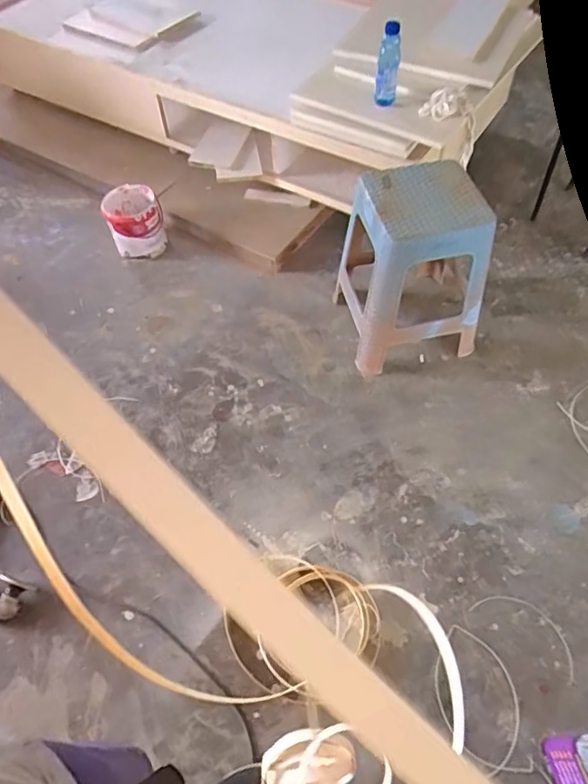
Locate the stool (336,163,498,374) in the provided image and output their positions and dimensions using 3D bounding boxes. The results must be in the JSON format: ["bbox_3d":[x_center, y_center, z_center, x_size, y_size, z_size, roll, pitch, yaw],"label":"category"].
[{"bbox_3d":[0.332,-0.344,1.524,0.343,0.456,0.330,-9,56,-4],"label":"stool"}]

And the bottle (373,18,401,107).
[{"bbox_3d":[0.273,-0.929,1.574,0.064,0.208,0.073,7,54,6],"label":"bottle"}]

